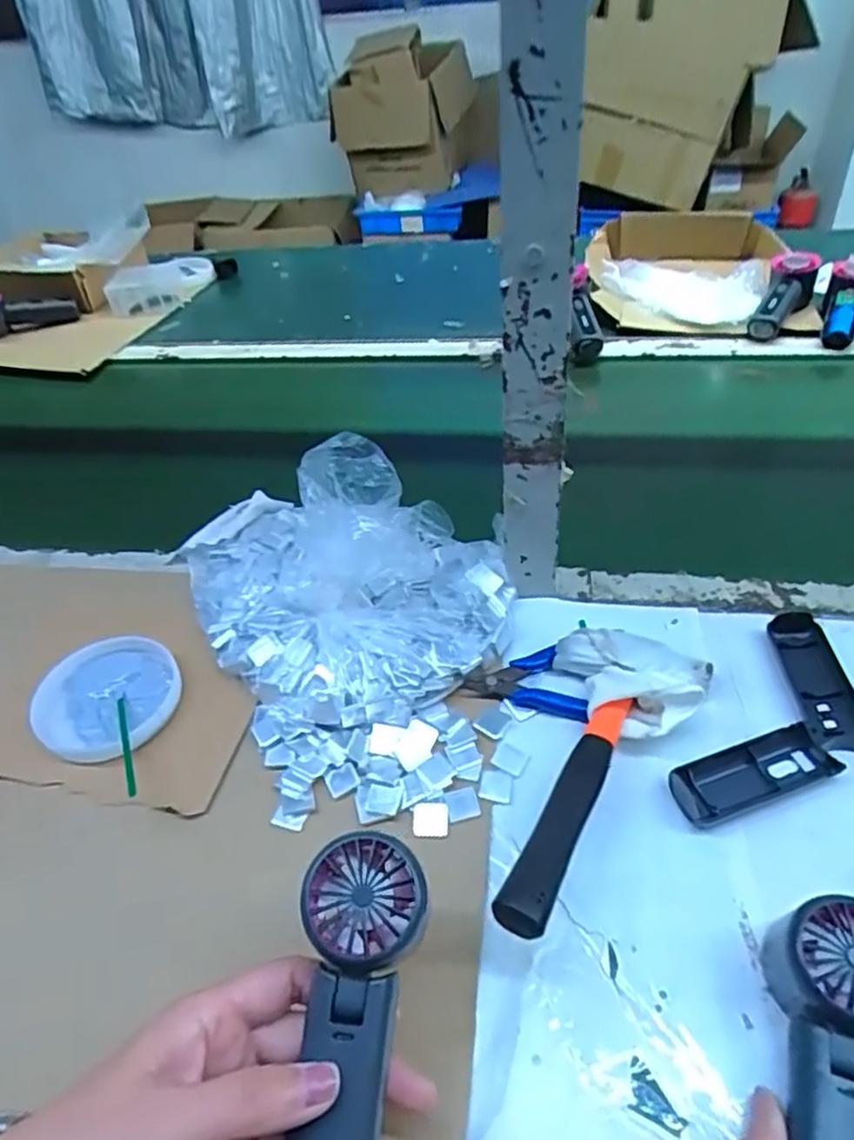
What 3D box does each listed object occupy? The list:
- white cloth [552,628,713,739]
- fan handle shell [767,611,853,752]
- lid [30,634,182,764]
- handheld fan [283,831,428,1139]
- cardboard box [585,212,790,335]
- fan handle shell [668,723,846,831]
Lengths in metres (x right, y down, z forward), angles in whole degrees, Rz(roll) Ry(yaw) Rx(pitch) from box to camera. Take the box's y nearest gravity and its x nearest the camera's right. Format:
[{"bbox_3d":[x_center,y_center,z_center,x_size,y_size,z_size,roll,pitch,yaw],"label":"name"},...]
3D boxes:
[{"bbox_3d":[0.146,0.071,0.468,0.091,0.044,0.090,-14,42,-9],"label":"white cloth"},{"bbox_3d":[0.268,0.075,0.470,0.040,0.021,0.103,0,42,6],"label":"fan handle shell"},{"bbox_3d":[-0.232,0.095,0.505,0.098,0.022,0.100,-3,42,3],"label":"lid"},{"bbox_3d":[-0.031,0.191,0.283,0.049,0.027,0.150,1,59,7],"label":"handheld fan"},{"bbox_3d":[0.355,-0.422,0.982,0.258,0.080,0.279,11,44,18],"label":"cardboard box"},{"bbox_3d":[0.201,0.126,0.425,0.104,0.013,0.036,-16,43,-12],"label":"fan handle shell"}]

